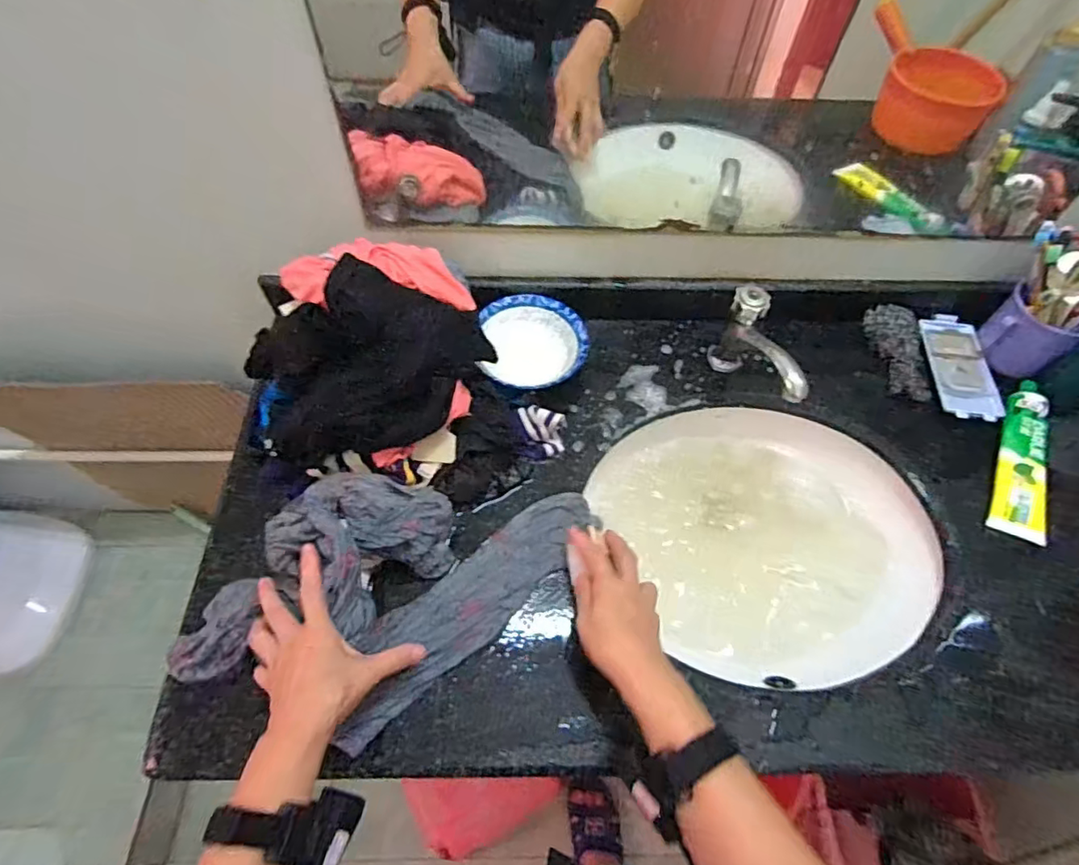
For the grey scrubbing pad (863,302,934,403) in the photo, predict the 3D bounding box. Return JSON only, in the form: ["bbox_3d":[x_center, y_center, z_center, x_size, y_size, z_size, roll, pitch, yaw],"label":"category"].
[{"bbox_3d":[0.455,-0.100,0.719,0.052,0.022,0.130,-7,74,-5],"label":"grey scrubbing pad"}]

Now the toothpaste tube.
[{"bbox_3d":[0.547,0.024,0.643,0.050,0.033,0.198,23,61,12],"label":"toothpaste tube"}]

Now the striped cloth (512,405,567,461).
[{"bbox_3d":[0.002,0.000,0.641,0.056,0.038,0.047,-9,60,-7],"label":"striped cloth"}]

